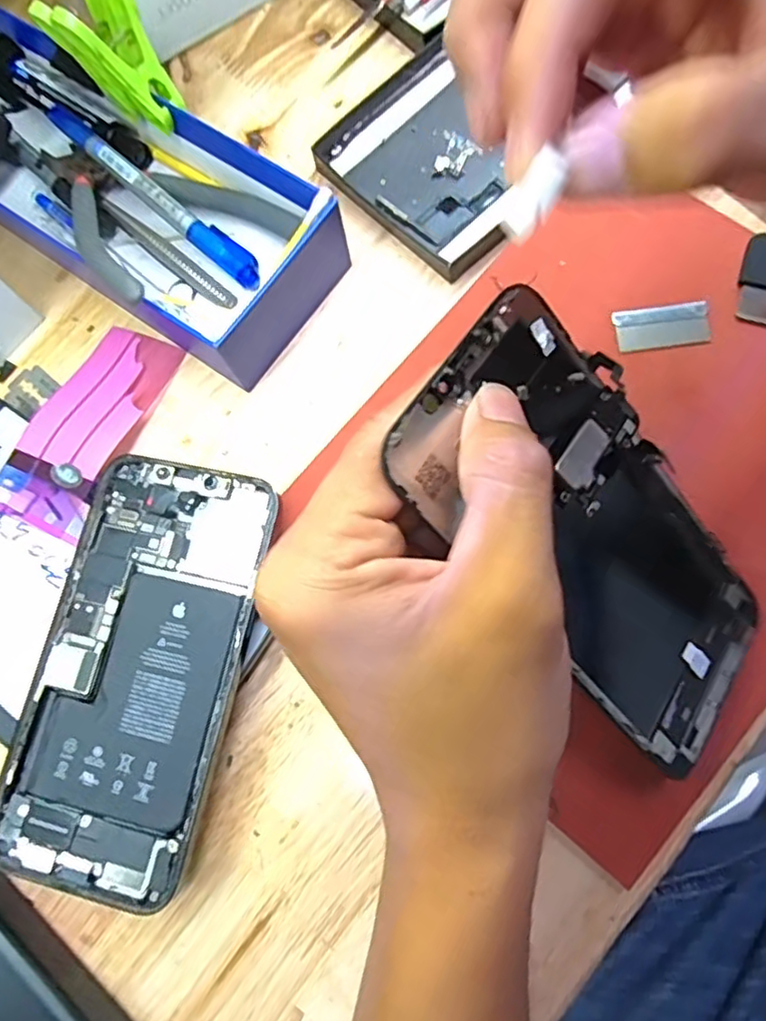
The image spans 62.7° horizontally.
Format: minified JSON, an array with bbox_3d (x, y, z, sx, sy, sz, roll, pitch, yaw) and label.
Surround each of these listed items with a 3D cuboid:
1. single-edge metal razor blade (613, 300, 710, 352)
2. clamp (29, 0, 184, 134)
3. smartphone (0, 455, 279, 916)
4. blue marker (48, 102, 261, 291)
[{"bbox_3d":[0.119,-0.079,0.268,0.038,0.004,0.019,-5,77,-1],"label":"single-edge metal razor blade"},{"bbox_3d":[-0.109,-0.197,0.267,0.036,0.058,0.020,-53,47,4],"label":"clamp"},{"bbox_3d":[-0.094,0.059,0.242,0.076,0.004,0.159,11,77,8],"label":"smartphone"},{"bbox_3d":[-0.109,-0.149,0.299,0.127,0.018,0.014,38,80,8],"label":"blue marker"}]

